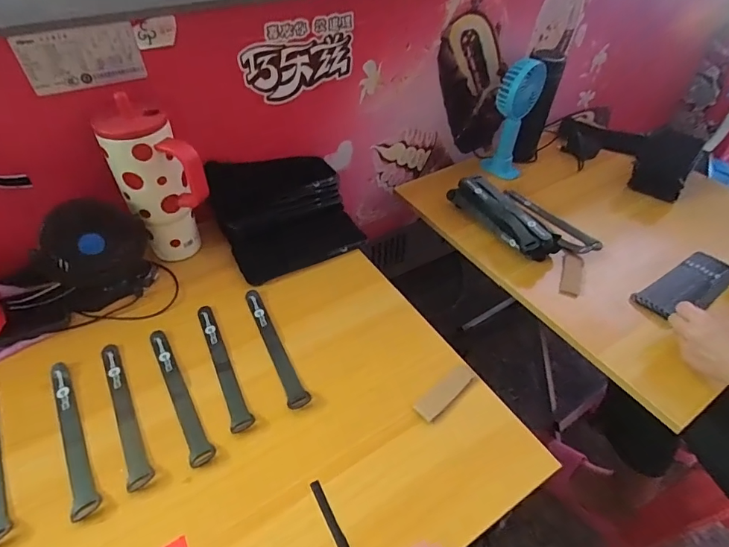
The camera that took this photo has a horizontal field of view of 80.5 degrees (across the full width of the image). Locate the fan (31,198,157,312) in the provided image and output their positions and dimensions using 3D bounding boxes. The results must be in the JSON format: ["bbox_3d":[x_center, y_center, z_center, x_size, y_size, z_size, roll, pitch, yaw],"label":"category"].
[{"bbox_3d":[-0.351,-0.024,0.565,0.120,0.125,0.074,-21,50,-20],"label":"fan"}]

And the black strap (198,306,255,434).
[{"bbox_3d":[-0.173,0.108,0.528,0.024,0.004,0.190,-19,50,-19],"label":"black strap"}]

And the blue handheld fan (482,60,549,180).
[{"bbox_3d":[0.284,-0.286,0.829,0.078,0.233,0.076,20,49,16],"label":"blue handheld fan"}]

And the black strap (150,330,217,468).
[{"bbox_3d":[-0.215,0.135,0.500,0.024,0.004,0.194,-23,51,-22],"label":"black strap"}]

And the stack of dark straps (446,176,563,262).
[{"bbox_3d":[0.236,-0.096,0.743,0.055,0.064,0.211,-25,52,-23],"label":"stack of dark straps"}]

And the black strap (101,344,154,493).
[{"bbox_3d":[-0.269,0.151,0.483,0.023,0.006,0.193,-22,51,-21],"label":"black strap"}]

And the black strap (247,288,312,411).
[{"bbox_3d":[-0.114,0.087,0.547,0.024,0.004,0.191,-19,50,-19],"label":"black strap"}]

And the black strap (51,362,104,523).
[{"bbox_3d":[-0.312,0.170,0.462,0.025,0.005,0.190,-23,51,-22],"label":"black strap"}]

